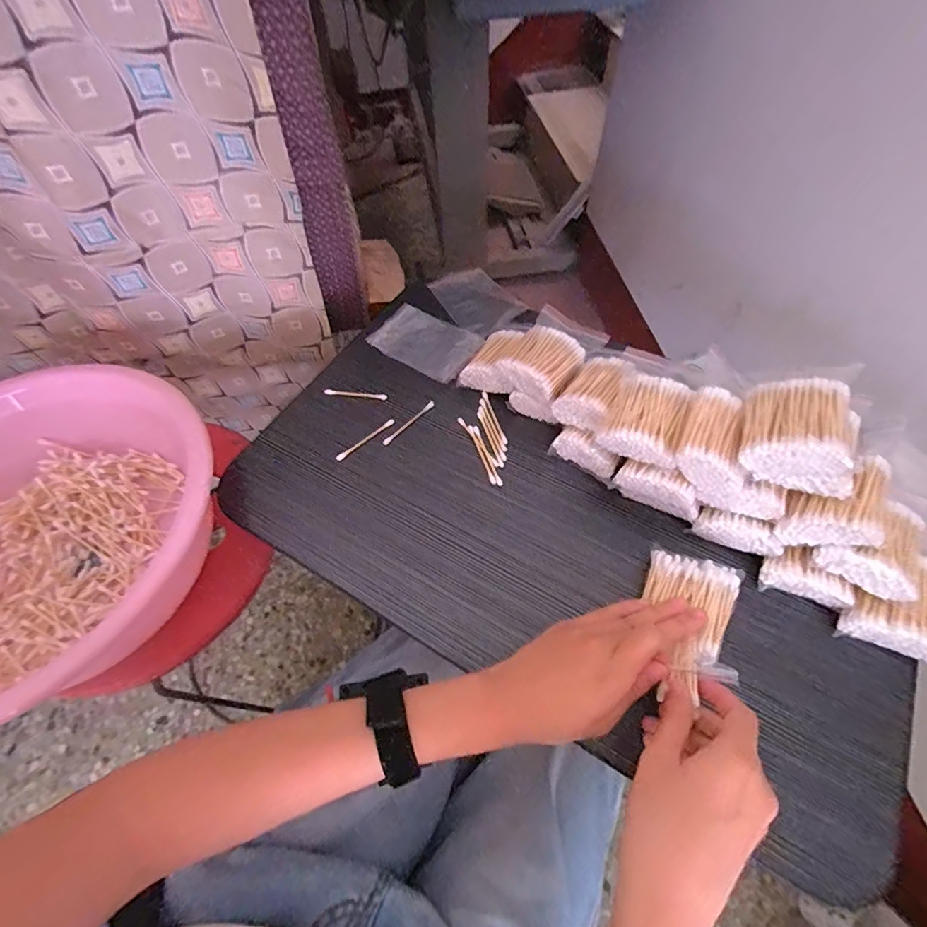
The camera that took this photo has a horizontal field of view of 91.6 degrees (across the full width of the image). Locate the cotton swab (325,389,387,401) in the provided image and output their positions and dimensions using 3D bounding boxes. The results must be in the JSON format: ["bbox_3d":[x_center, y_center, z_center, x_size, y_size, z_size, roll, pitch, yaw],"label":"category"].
[{"bbox_3d":[-0.119,-0.076,0.497,0.069,0.006,0.009,3,59,4],"label":"cotton swab"}]

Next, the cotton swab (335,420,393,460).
[{"bbox_3d":[-0.102,-0.025,0.469,0.071,0.004,0.006,-39,65,-19],"label":"cotton swab"}]

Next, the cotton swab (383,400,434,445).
[{"bbox_3d":[-0.058,-0.043,0.477,0.071,0.005,0.007,-41,66,-20],"label":"cotton swab"}]

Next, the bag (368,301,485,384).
[{"bbox_3d":[-0.042,-0.143,0.530,0.128,0.012,0.082,29,62,20],"label":"bag"}]

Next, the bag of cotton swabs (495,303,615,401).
[{"bbox_3d":[0.089,-0.116,0.452,0.072,0.028,0.113,33,66,20],"label":"bag of cotton swabs"}]

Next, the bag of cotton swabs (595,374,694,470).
[{"bbox_3d":[0.153,-0.037,0.373,0.058,0.029,0.070,27,64,17],"label":"bag of cotton swabs"}]

